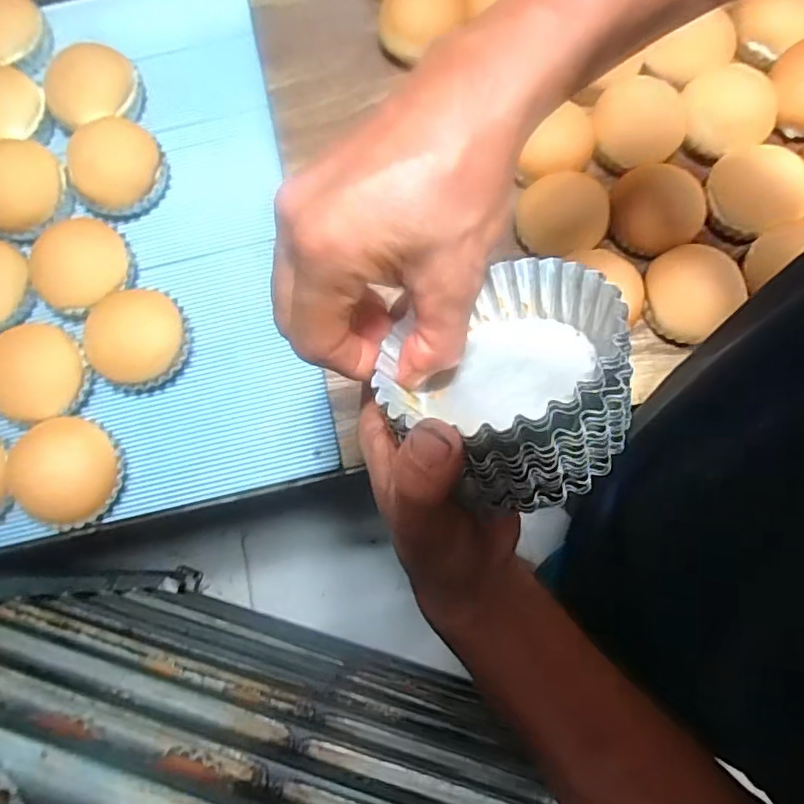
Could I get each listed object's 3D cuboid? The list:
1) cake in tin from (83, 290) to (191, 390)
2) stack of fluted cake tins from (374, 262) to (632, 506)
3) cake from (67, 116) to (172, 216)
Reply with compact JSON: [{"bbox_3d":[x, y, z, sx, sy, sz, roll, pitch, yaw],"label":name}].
[{"bbox_3d":[-0.249,-0.063,0.553,0.091,0.041,0.094,0,75,2],"label":"cake in tin"},{"bbox_3d":[0.045,-0.009,0.260,0.102,0.065,0.112,-20,46,5],"label":"stack of fluted cake tins"},{"bbox_3d":[-0.287,-0.237,0.598,0.086,0.051,0.080,0,75,2],"label":"cake"}]

